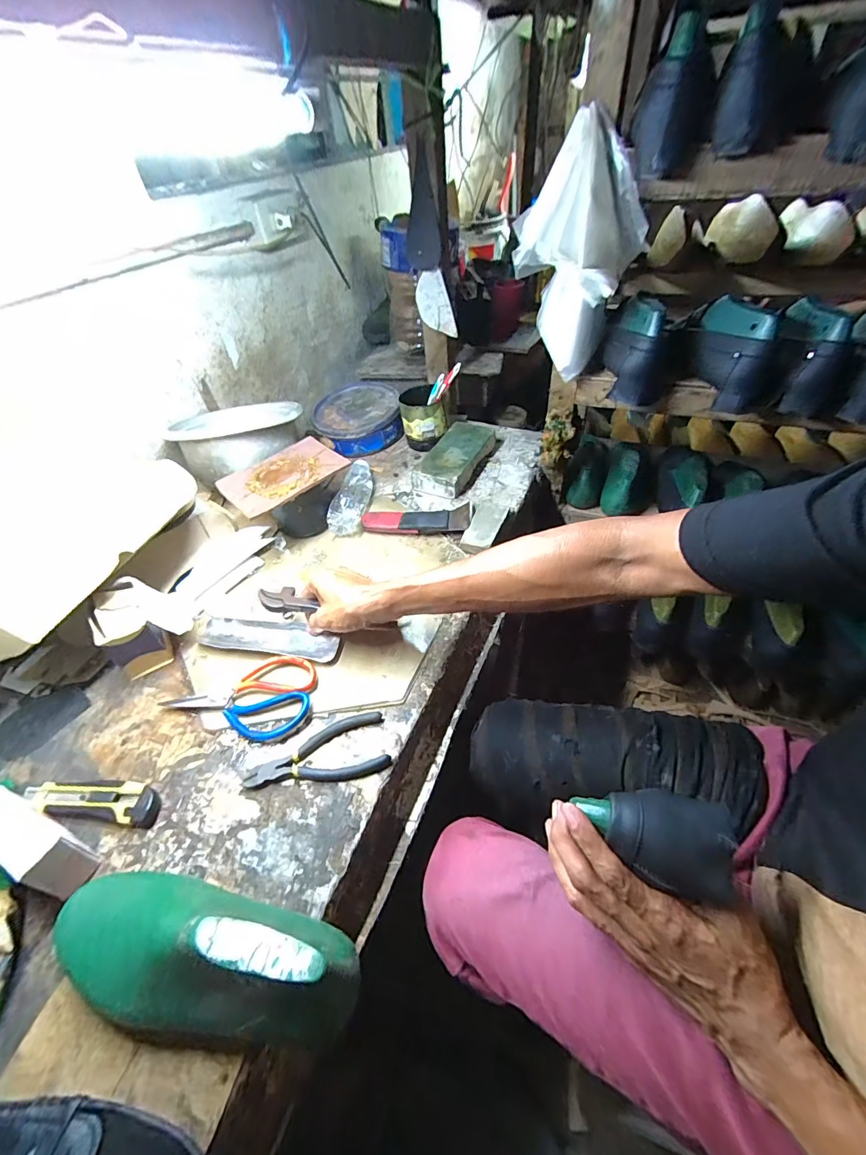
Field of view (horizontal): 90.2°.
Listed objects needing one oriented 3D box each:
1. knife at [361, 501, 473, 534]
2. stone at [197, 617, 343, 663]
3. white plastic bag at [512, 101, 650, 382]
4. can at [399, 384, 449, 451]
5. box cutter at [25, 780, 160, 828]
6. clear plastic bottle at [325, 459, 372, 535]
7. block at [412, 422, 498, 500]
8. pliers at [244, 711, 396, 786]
[{"bbox_3d":[-0.028,-0.094,0.703,0.179,0.028,0.058,2,47,8],"label":"knife"},{"bbox_3d":[-0.220,0.080,0.578,0.193,0.013,0.050,5,47,11],"label":"stone"},{"bbox_3d":[0.184,-0.411,0.561,0.098,0.253,0.116,-25,49,-17],"label":"white plastic bag"},{"bbox_3d":[-0.019,-0.311,0.848,0.084,0.092,0.095,-8,46,-2],"label":"can"},{"bbox_3d":[-0.361,0.234,0.458,0.148,0.014,0.038,3,47,8],"label":"box cutter"},{"bbox_3d":[-0.141,-0.146,0.755,0.055,0.044,0.172,1,47,7],"label":"clear plastic bottle"},{"bbox_3d":[0.040,-0.219,0.797,0.102,0.045,0.184,15,50,19],"label":"block"},{"bbox_3d":[-0.124,0.192,0.467,0.148,0.010,0.065,-11,46,-5],"label":"pliers"}]

